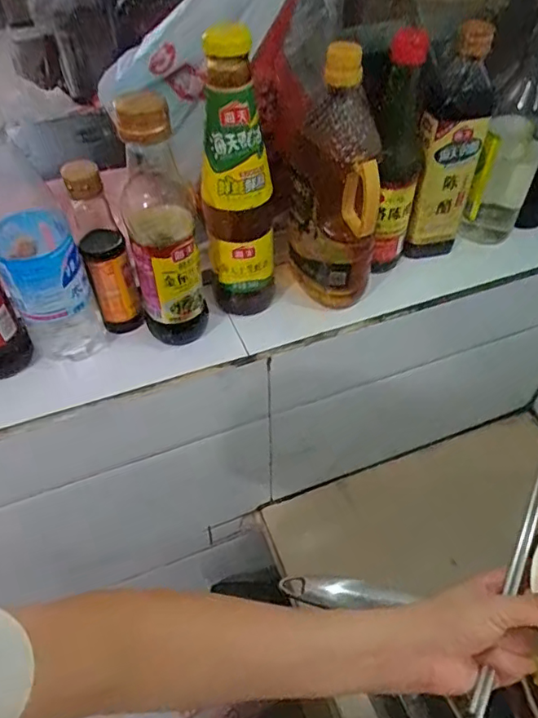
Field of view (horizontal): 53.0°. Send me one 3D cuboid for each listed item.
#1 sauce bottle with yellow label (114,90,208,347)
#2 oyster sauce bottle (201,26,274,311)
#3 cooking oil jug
[{"bbox_3d":[-0.096,-0.113,0.482,0.059,0.245,0.060,-11,49,-8],"label":"sauce bottle with yellow label"},{"bbox_3d":[-0.028,-0.154,0.505,0.061,0.261,0.073,-3,49,-2],"label":"oyster sauce bottle"},{"bbox_3d":[0.056,-0.155,0.516,0.066,0.245,0.083,-18,51,-15],"label":"cooking oil jug"}]

